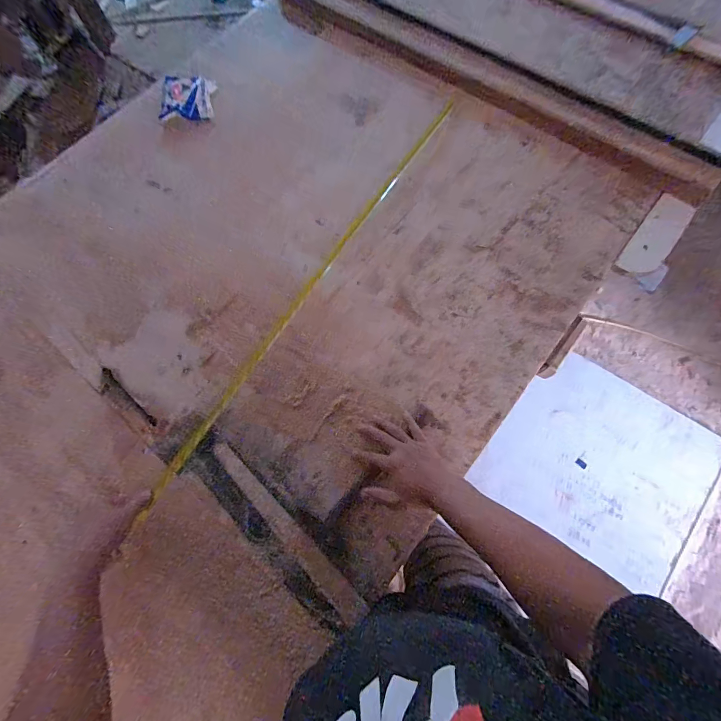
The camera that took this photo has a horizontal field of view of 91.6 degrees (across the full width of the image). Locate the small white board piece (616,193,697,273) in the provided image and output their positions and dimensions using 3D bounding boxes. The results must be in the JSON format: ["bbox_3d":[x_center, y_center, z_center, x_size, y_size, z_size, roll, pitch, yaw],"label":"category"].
[{"bbox_3d":[0.624,-0.260,0.735,0.072,0.019,0.238,37,76,14],"label":"small white board piece"}]

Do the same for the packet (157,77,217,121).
[{"bbox_3d":[-0.451,-0.683,0.916,0.148,0.037,0.125,6,71,5],"label":"packet"}]

